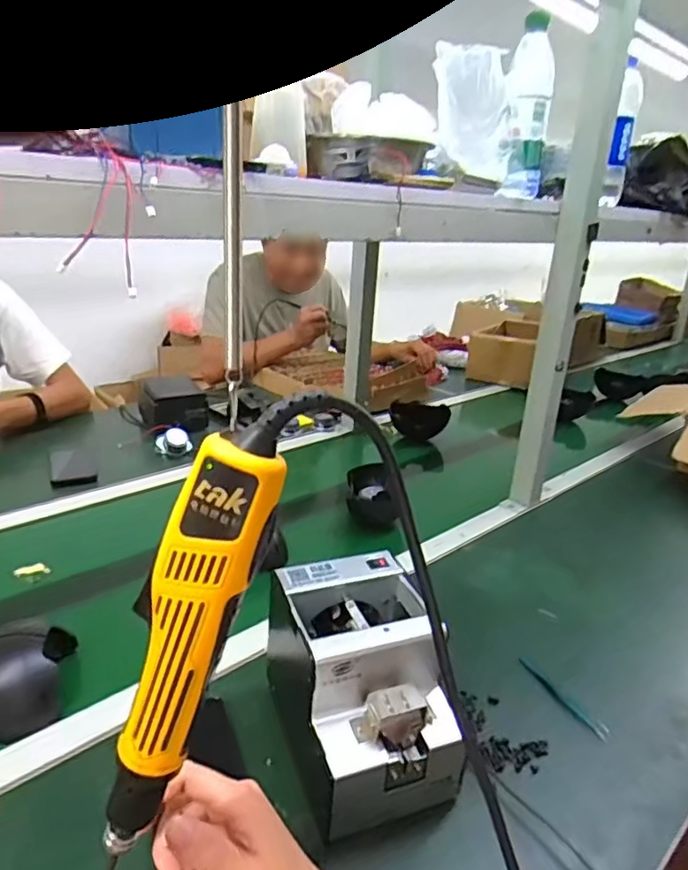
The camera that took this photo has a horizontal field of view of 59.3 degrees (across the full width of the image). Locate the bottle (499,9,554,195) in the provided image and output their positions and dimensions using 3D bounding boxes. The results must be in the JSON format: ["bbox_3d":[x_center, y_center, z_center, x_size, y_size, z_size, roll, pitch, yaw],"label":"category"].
[{"bbox_3d":[0.260,-0.464,0.851,0.063,0.226,0.080,8,21,12],"label":"bottle"}]

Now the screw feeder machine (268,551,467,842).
[{"bbox_3d":[0.018,0.224,0.548,0.123,0.147,0.190,-5,24,-22],"label":"screw feeder machine"}]

